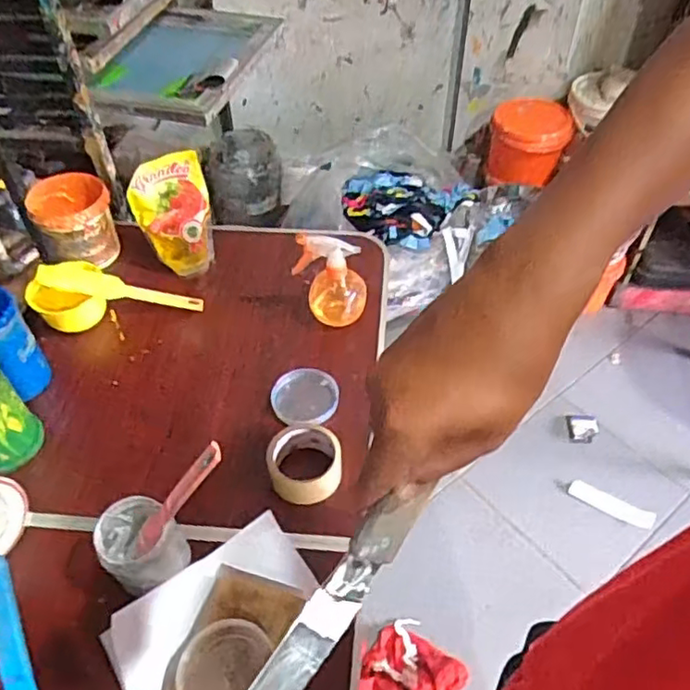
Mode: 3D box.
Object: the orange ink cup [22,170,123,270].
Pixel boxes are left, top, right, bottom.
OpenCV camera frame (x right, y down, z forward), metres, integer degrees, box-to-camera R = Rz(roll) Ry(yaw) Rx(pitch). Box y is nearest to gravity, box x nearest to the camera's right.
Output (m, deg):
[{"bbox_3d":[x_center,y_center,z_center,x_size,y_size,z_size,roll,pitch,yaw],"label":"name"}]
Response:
[{"bbox_3d":[-0.460,-0.213,1.069,0.124,0.106,0.131,0,48,0],"label":"orange ink cup"}]

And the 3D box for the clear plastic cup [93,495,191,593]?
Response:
[{"bbox_3d":[-0.227,0.218,0.699,0.083,0.094,0.087,0,48,0],"label":"clear plastic cup"}]

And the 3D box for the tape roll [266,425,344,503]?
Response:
[{"bbox_3d":[-0.052,0.142,0.795,0.091,0.044,0.095,0,48,0],"label":"tape roll"}]

